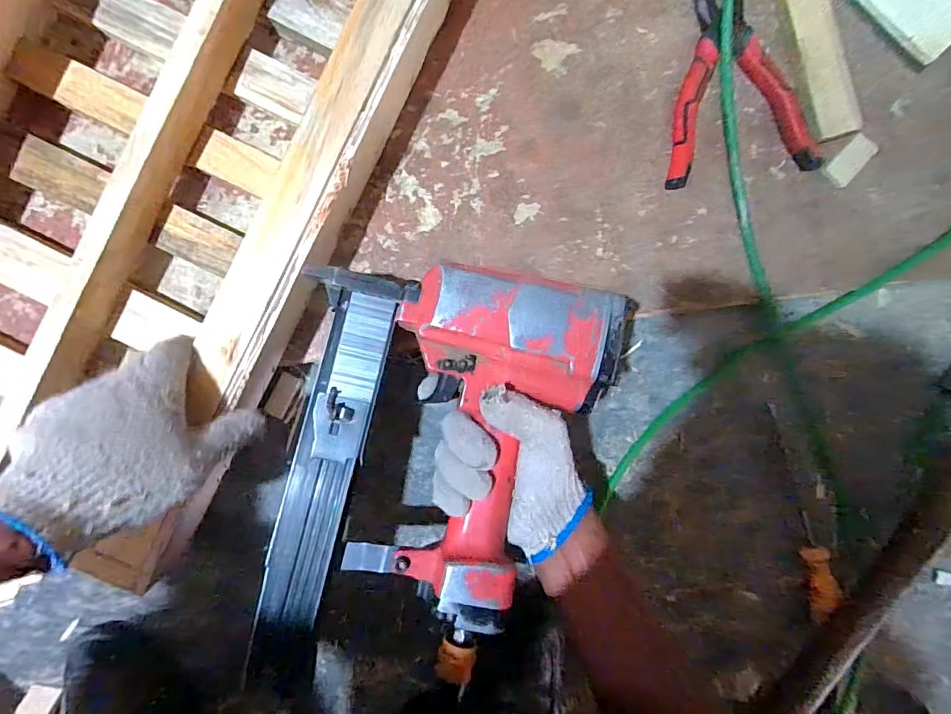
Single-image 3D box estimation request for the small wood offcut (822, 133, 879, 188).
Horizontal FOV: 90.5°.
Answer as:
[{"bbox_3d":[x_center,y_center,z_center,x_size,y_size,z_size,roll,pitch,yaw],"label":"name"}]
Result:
[{"bbox_3d":[0.343,-0.179,0.431,0.028,0.009,0.048,43,90,-4],"label":"small wood offcut"}]

